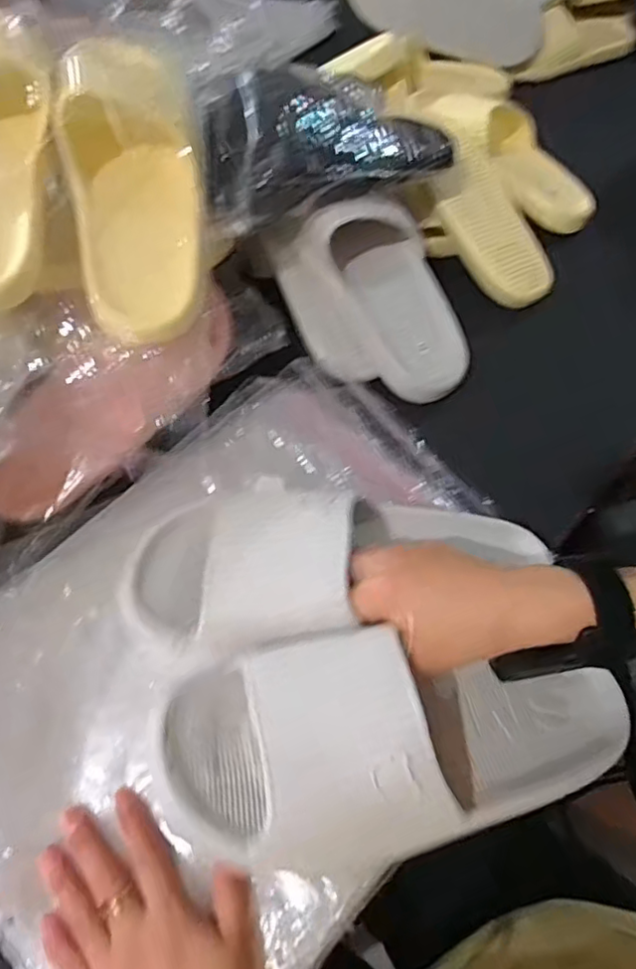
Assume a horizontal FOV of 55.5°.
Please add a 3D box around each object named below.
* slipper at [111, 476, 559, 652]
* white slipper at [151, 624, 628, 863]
[{"bbox_3d":[0.018,0.039,0.389,0.272,0.061,0.108,-9,59,-16],"label":"slipper"},{"bbox_3d":[0.062,0.133,0.336,0.280,0.068,0.107,0,58,-18],"label":"white slipper"}]

